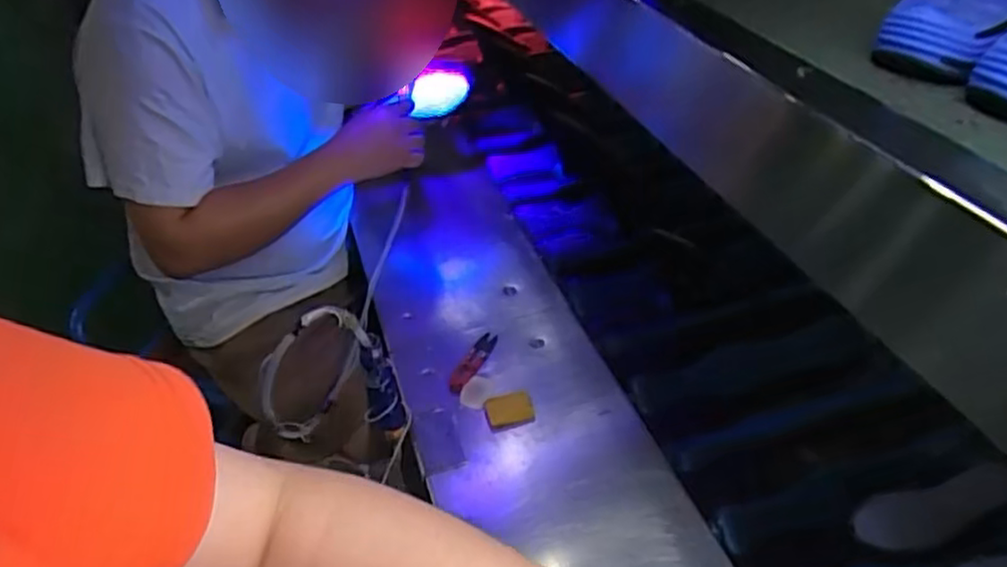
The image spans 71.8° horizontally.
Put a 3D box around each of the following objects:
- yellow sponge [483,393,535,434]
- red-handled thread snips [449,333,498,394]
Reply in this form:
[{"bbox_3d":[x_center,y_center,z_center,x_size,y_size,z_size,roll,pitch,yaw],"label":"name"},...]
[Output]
[{"bbox_3d":[0.006,0.140,0.760,0.051,0.015,0.042,-12,40,-11],"label":"yellow sponge"},{"bbox_3d":[-0.035,0.091,0.824,0.029,0.007,0.105,15,42,21],"label":"red-handled thread snips"}]

